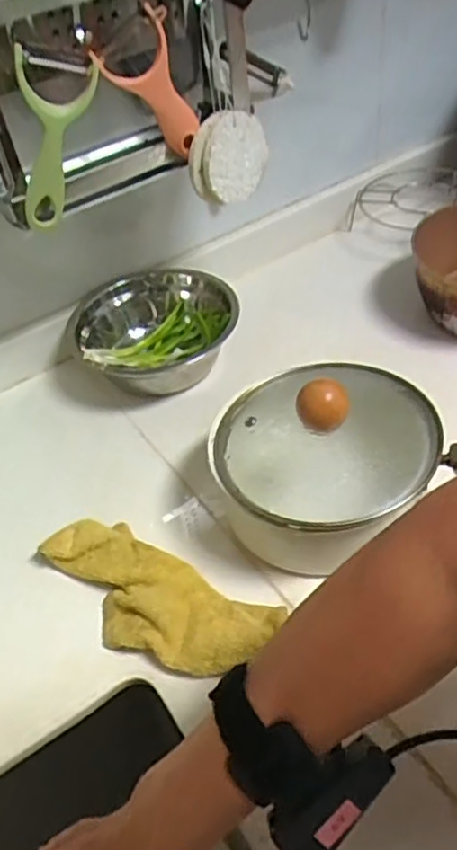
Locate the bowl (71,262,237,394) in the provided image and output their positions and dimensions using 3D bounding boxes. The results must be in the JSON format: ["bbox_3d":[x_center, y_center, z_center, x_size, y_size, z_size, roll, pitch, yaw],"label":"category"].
[{"bbox_3d":[-0.069,-0.095,0.684,0.153,0.079,0.140,-5,46,5],"label":"bowl"}]

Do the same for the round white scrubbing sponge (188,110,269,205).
[{"bbox_3d":[0.001,-0.240,0.582,0.077,0.076,0.022,-37,51,-25],"label":"round white scrubbing sponge"}]

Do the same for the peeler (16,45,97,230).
[{"bbox_3d":[-0.132,-0.212,0.495,0.058,0.127,0.024,-12,41,-35],"label":"peeler"}]

